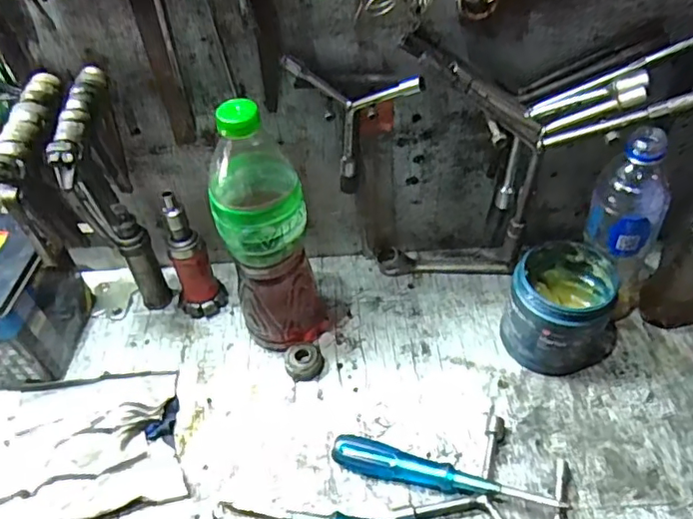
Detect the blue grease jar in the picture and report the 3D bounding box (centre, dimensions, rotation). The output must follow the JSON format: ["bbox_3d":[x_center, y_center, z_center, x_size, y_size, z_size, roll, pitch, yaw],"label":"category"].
[{"bbox_3d":[0.210,0.050,0.555,0.097,0.099,0.092,-2,48,2],"label":"blue grease jar"}]

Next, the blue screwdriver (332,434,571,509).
[{"bbox_3d":[0.080,0.188,0.486,0.189,0.028,0.024,13,50,14],"label":"blue screwdriver"}]

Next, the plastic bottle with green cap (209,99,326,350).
[{"bbox_3d":[-0.072,-0.017,0.518,0.079,0.268,0.074,-20,50,-14],"label":"plastic bottle with green cap"}]

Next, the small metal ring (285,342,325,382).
[{"bbox_3d":[-0.042,0.103,0.578,0.038,0.017,0.037,-2,48,2],"label":"small metal ring"}]

